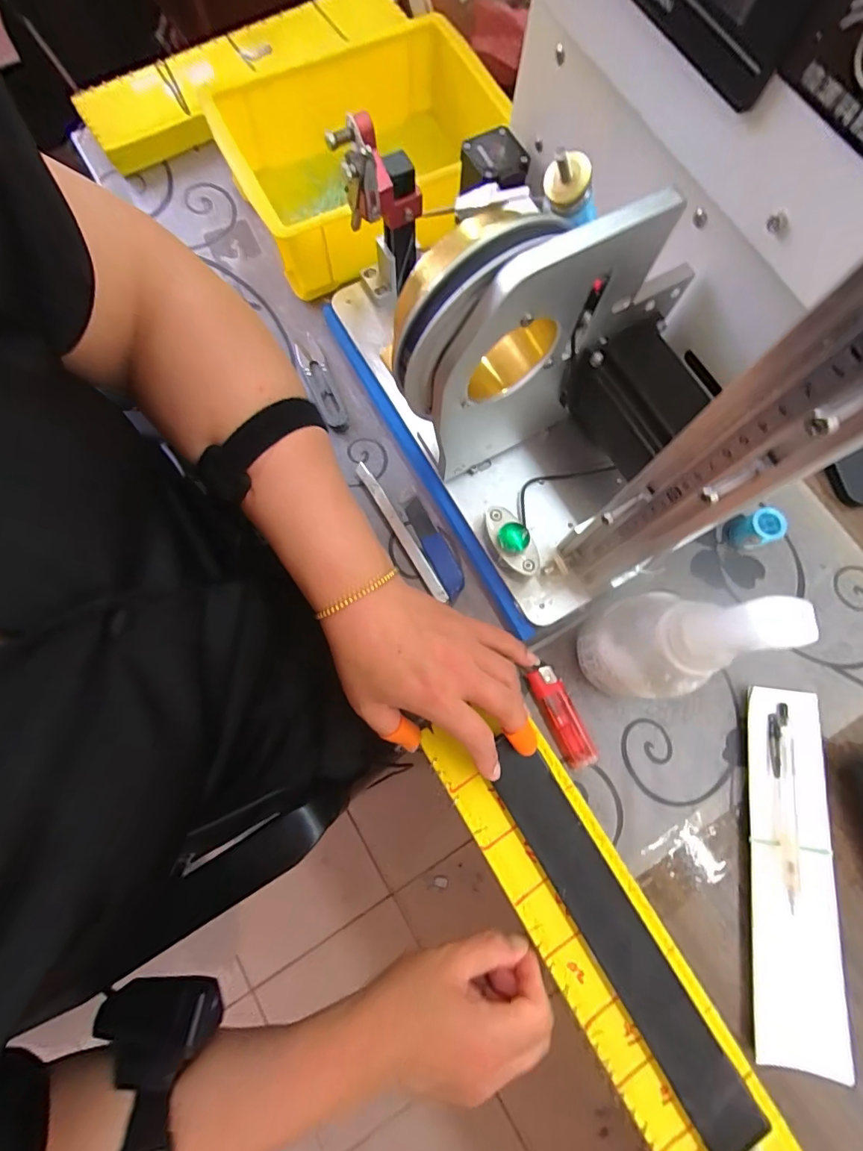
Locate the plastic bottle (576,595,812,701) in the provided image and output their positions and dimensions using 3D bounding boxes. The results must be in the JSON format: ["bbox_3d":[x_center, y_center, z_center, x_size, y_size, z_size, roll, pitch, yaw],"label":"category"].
[{"bbox_3d":[0.138,0.042,0.290,0.053,0.177,0.065,-16,77,-5],"label":"plastic bottle"}]

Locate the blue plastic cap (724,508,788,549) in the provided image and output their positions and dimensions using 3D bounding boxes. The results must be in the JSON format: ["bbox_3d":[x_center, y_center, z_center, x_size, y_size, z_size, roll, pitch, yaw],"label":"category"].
[{"bbox_3d":[0.267,-0.038,0.387,0.030,0.031,0.028,0,76,-1],"label":"blue plastic cap"}]

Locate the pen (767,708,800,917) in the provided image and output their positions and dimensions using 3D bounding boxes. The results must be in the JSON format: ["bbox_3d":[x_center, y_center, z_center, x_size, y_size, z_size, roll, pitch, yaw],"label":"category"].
[{"bbox_3d":[0.261,0.164,0.342,0.018,0.013,0.132,7,76,1],"label":"pen"}]

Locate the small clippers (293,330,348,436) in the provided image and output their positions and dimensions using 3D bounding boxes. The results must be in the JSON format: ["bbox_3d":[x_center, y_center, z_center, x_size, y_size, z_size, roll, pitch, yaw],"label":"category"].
[{"bbox_3d":[-0.100,-0.173,0.423,0.021,0.006,0.103,-21,77,-6],"label":"small clippers"}]

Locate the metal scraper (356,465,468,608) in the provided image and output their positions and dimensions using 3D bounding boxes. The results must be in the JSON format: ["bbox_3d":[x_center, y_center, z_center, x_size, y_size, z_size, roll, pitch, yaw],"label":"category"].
[{"bbox_3d":[-0.015,-0.041,0.394,0.034,0.006,0.137,-29,78,-8],"label":"metal scraper"}]

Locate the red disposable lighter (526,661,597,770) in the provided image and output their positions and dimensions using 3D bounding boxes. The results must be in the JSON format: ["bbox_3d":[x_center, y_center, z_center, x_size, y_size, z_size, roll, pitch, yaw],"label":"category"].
[{"bbox_3d":[0.099,0.107,0.359,0.022,0.012,0.080,-25,78,-7],"label":"red disposable lighter"}]

